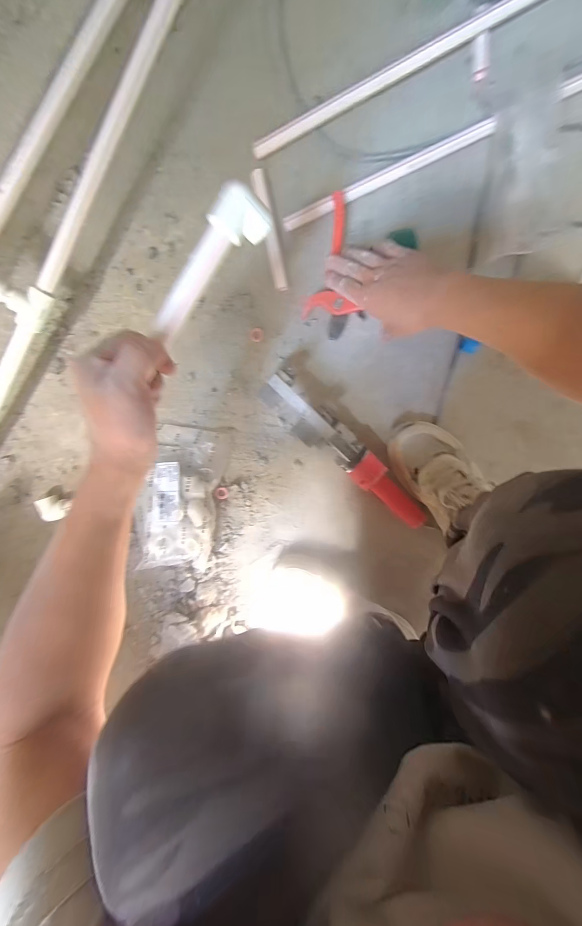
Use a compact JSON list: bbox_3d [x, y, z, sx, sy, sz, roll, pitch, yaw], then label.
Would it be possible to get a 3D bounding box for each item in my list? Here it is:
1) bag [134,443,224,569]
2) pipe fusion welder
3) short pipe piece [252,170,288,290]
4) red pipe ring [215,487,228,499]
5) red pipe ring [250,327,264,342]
[{"bbox_3d":[-0.190,0.064,0.551,0.129,0.053,0.216,8,97,-2],"label":"bag"},{"bbox_3d":[0.085,-0.019,0.525,0.314,0.095,0.062,40,95,-5],"label":"pipe fusion welder"},{"bbox_3d":[-0.032,-0.361,0.515,0.021,0.013,0.169,-12,97,1],"label":"short pipe piece"},{"bbox_3d":[-0.122,0.054,0.576,0.022,0.005,0.022,0,98,-1],"label":"red pipe ring"},{"bbox_3d":[-0.056,-0.212,0.544,0.020,0.006,0.021,-4,98,0],"label":"red pipe ring"}]

